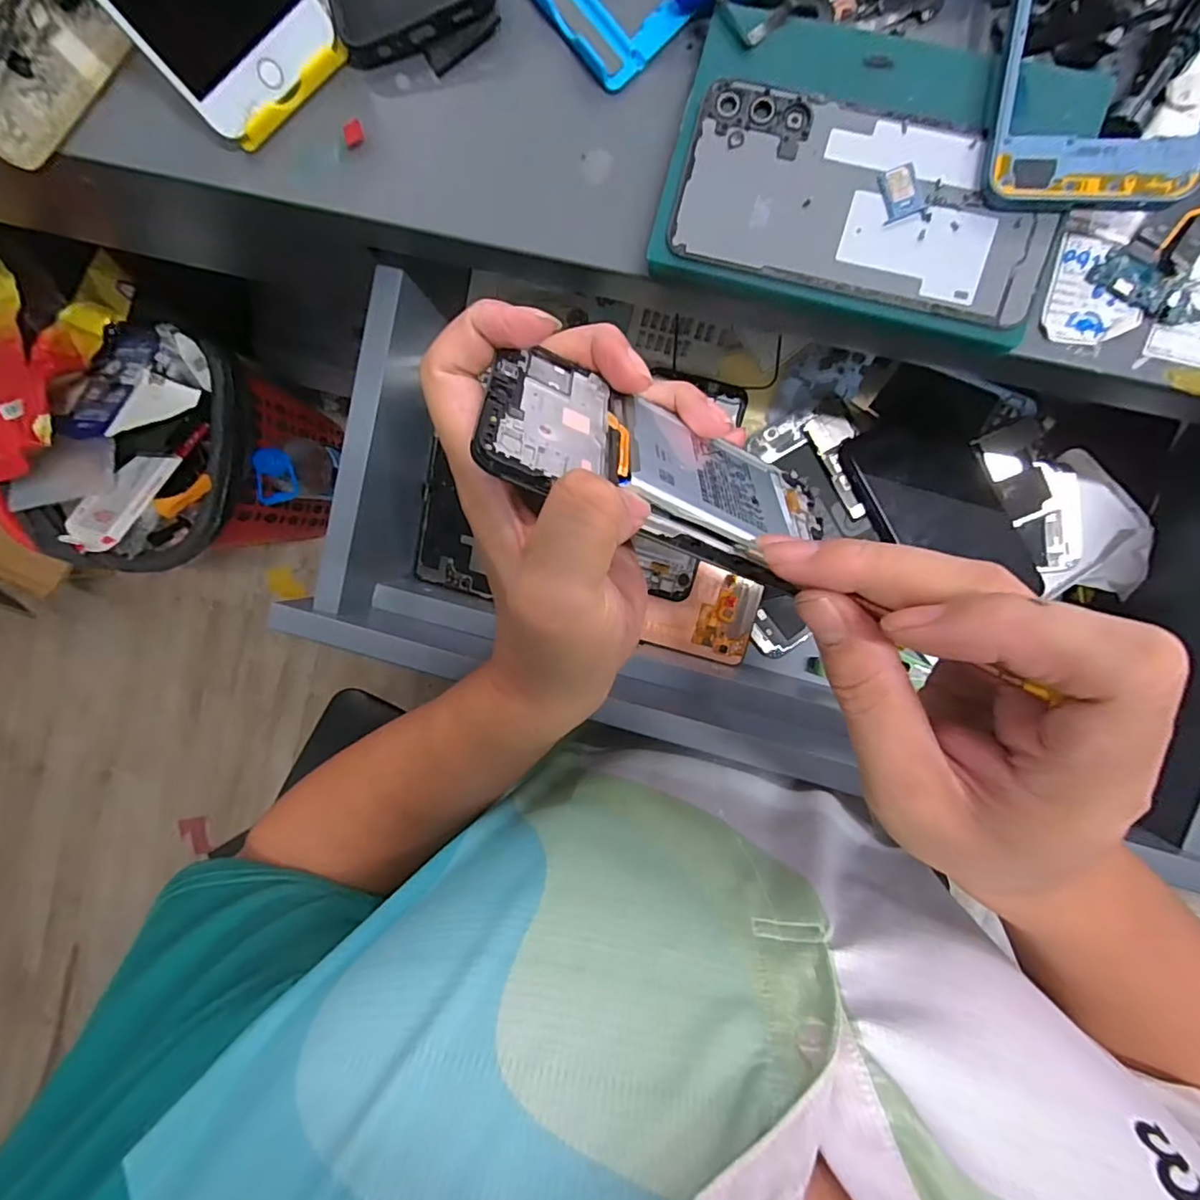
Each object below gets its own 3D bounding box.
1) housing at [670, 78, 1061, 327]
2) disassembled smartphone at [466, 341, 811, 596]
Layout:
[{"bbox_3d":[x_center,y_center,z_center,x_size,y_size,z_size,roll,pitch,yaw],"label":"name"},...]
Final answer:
[{"bbox_3d":[0.112,-0.170,0.242,0.152,0.007,0.076,15,96,3],"label":"housing"},{"bbox_3d":[0.030,-0.051,0.219,0.148,0.072,0.014,19,138,-18],"label":"disassembled smartphone"}]

